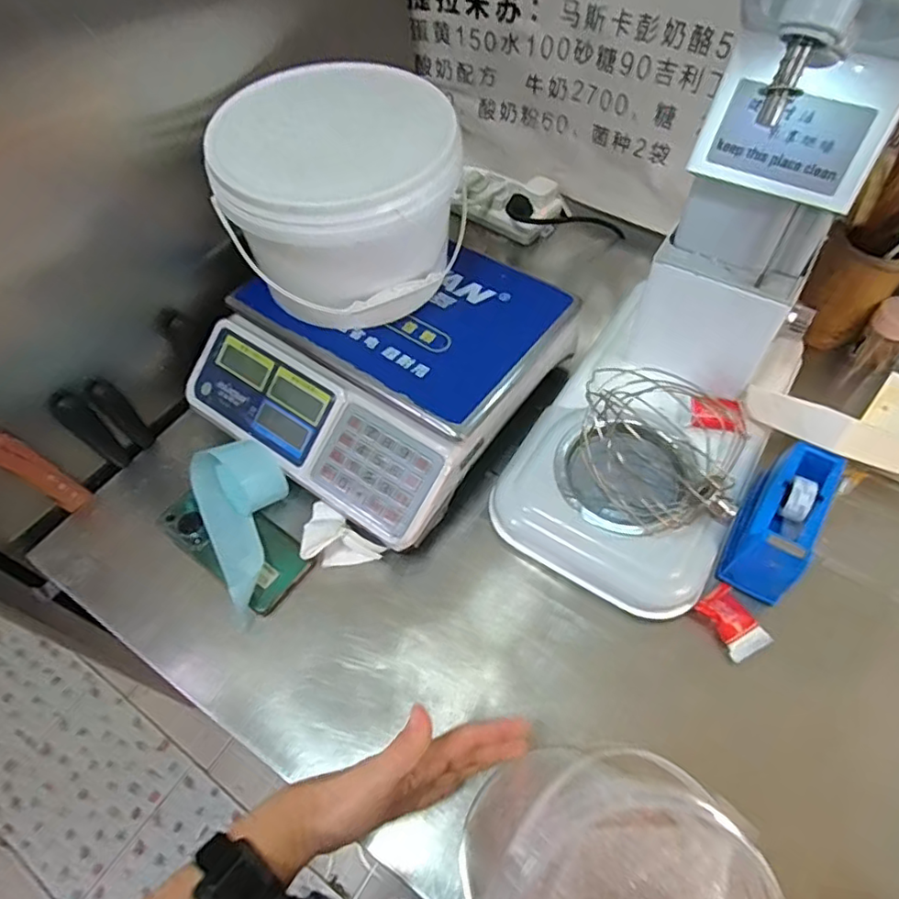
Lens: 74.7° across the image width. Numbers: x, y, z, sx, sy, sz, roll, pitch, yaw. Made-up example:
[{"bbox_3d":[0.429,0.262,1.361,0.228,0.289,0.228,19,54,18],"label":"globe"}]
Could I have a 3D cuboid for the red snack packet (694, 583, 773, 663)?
[{"bbox_3d":[0.262,0.160,0.546,0.041,0.012,0.061,-23,59,-13],"label":"red snack packet"}]

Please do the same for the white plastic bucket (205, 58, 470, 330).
[{"bbox_3d":[-0.111,-0.245,0.589,0.213,0.168,0.196,-1,56,1],"label":"white plastic bucket"}]

